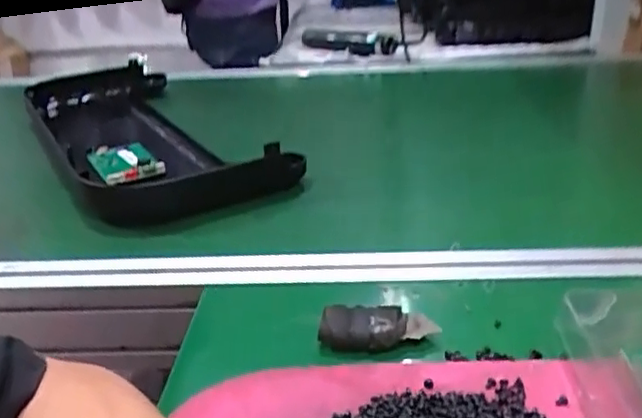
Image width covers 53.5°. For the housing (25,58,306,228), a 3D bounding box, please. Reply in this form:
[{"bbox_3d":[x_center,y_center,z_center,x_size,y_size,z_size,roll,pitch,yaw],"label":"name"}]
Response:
[{"bbox_3d":[-0.235,-0.101,0.810,0.203,0.065,0.540,-19,29,-25],"label":"housing"}]

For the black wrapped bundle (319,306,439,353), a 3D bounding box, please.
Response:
[{"bbox_3d":[0.036,0.072,0.403,0.071,0.020,0.029,-3,26,7],"label":"black wrapped bundle"}]

